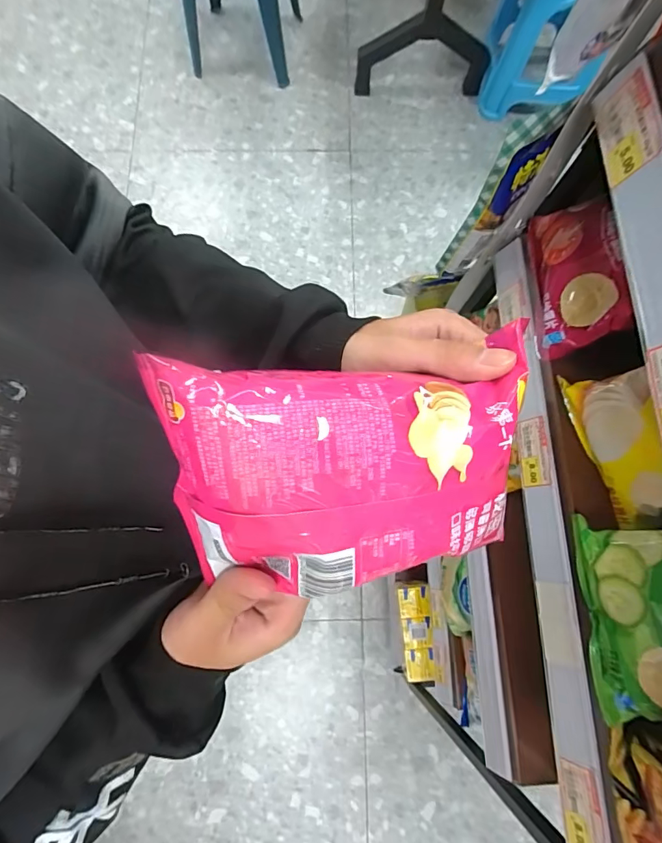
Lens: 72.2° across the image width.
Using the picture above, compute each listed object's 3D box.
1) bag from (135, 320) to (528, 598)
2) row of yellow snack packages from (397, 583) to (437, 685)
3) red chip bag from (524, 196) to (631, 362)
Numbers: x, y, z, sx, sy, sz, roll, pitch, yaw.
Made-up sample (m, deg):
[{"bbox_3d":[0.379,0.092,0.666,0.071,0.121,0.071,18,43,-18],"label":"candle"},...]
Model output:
[{"bbox_3d":[0.015,0.018,0.215,0.172,0.050,0.113,-9,103,-8],"label":"bag"},{"bbox_3d":[0.193,0.474,1.028,0.071,0.050,0.200,-1,76,-1],"label":"row of yellow snack packages"},{"bbox_3d":[0.246,-0.145,0.457,0.050,0.086,0.151,-12,93,-47],"label":"red chip bag"}]

